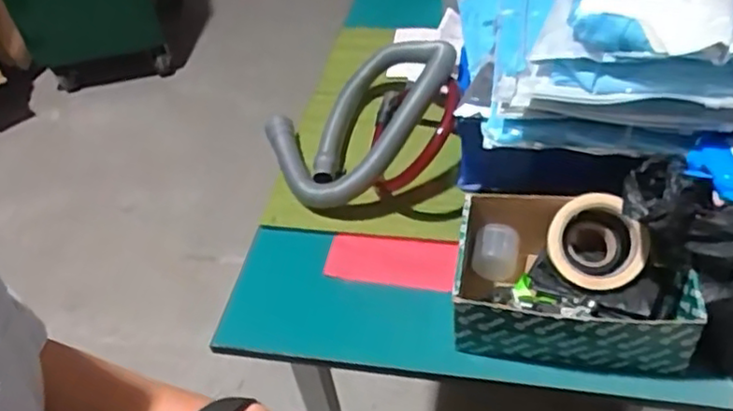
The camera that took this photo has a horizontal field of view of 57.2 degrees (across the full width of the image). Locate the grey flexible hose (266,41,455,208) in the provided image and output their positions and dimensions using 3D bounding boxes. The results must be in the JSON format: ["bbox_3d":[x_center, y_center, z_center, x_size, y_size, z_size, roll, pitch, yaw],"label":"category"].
[{"bbox_3d":[-0.014,-0.147,0.967,0.293,0.142,0.209,-31,50,-22],"label":"grey flexible hose"}]

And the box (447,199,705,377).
[{"bbox_3d":[0.224,0.083,0.746,0.235,0.108,0.167,3,47,11],"label":"box"}]

